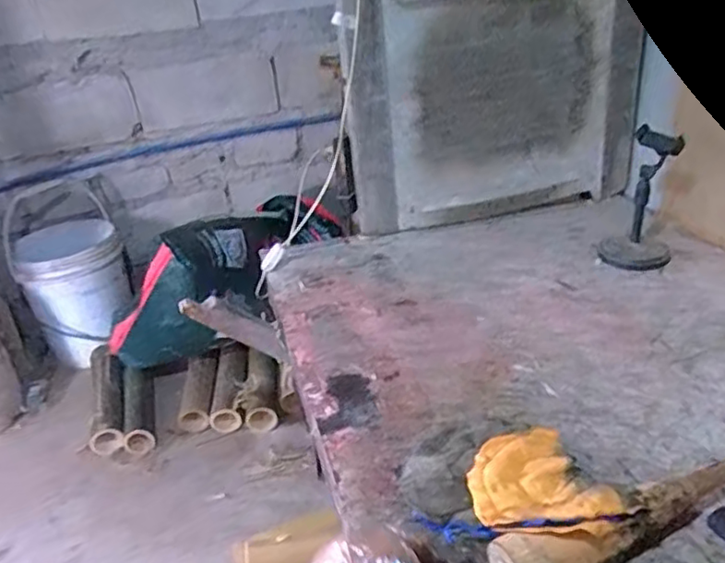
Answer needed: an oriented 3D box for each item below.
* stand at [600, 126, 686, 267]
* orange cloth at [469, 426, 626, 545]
[{"bbox_3d":[0.456,-0.138,1.048,0.110,0.200,0.139,7,30,21],"label":"stand"},{"bbox_3d":[0.156,0.182,0.590,0.110,0.034,0.148,-7,27,-9],"label":"orange cloth"}]

